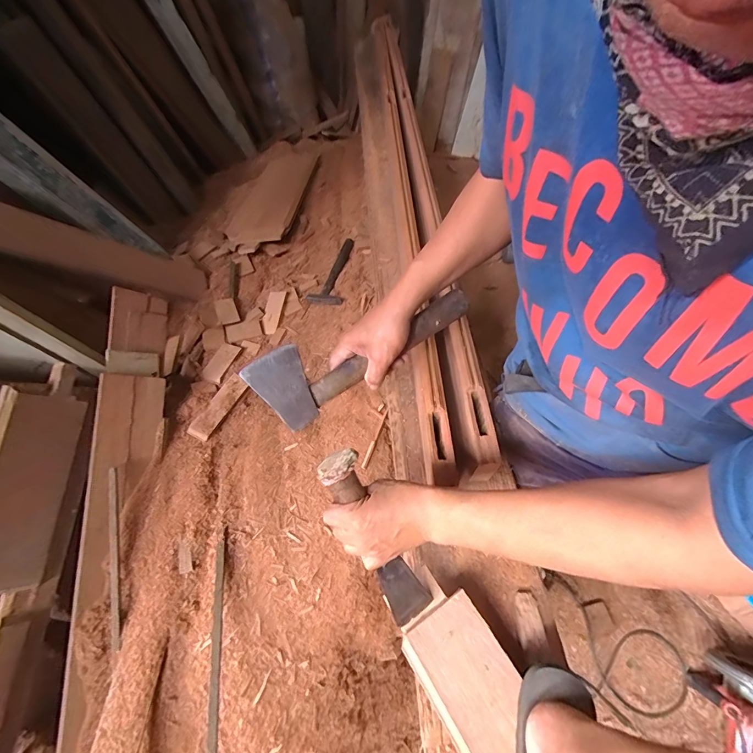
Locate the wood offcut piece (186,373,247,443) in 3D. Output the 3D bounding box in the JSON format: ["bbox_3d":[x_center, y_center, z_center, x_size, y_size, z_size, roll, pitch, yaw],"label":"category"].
[{"bbox_3d":[-0.337,0.062,0.785,0.047,0.015,0.155,22,57,11],"label":"wood offcut piece"}]

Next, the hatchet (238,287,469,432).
[{"bbox_3d":[-0.021,-0.052,0.512,0.303,0.035,0.126,-40,94,-9],"label":"hatchet"}]

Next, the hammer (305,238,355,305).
[{"bbox_3d":[-0.114,-0.298,1.024,0.091,0.021,0.273,11,56,3],"label":"hammer"}]

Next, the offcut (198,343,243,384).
[{"bbox_3d":[-0.361,-0.034,0.845,0.050,0.005,0.106,16,57,7],"label":"offcut"}]

